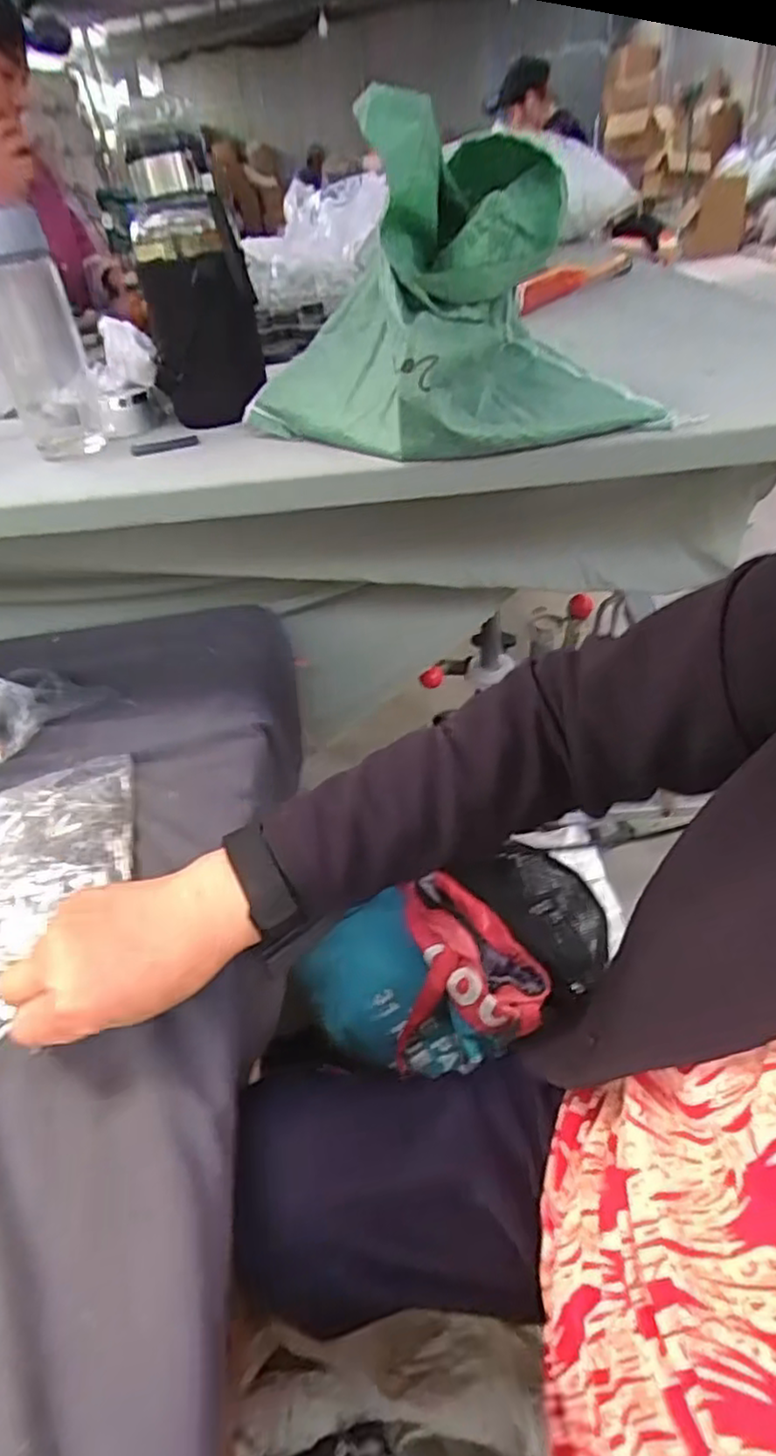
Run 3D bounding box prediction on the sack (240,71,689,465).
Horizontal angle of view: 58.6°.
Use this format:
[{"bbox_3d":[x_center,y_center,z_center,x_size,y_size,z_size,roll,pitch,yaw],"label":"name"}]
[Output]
[{"bbox_3d":[0.033,-0.314,0.498,0.293,0.186,0.170,-10,39,0],"label":"sack"}]

